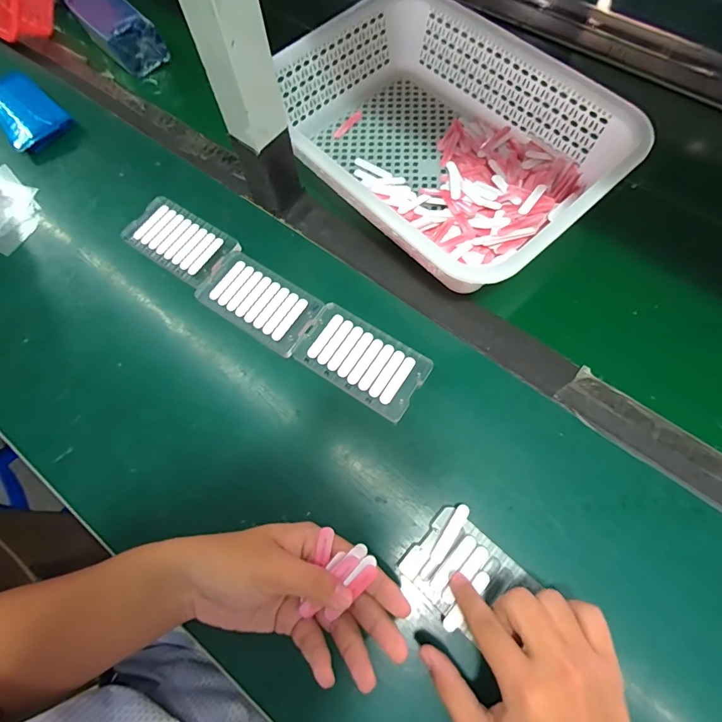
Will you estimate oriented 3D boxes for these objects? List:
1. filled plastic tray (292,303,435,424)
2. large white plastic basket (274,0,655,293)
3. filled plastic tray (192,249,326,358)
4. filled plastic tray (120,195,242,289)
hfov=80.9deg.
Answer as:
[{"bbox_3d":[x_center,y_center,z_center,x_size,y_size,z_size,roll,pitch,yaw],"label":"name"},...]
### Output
[{"bbox_3d":[0.001,-0.002,0.407,0.120,0.010,0.071,32,73,14],"label":"filled plastic tray"},{"bbox_3d":[0.082,-0.243,0.462,0.261,0.079,0.355,-41,72,-12],"label":"large white plastic basket"},{"bbox_3d":[-0.103,-0.060,0.436,0.122,0.012,0.068,32,73,14],"label":"filled plastic tray"},{"bbox_3d":[-0.198,-0.131,0.466,0.115,0.017,0.067,32,73,14],"label":"filled plastic tray"}]

